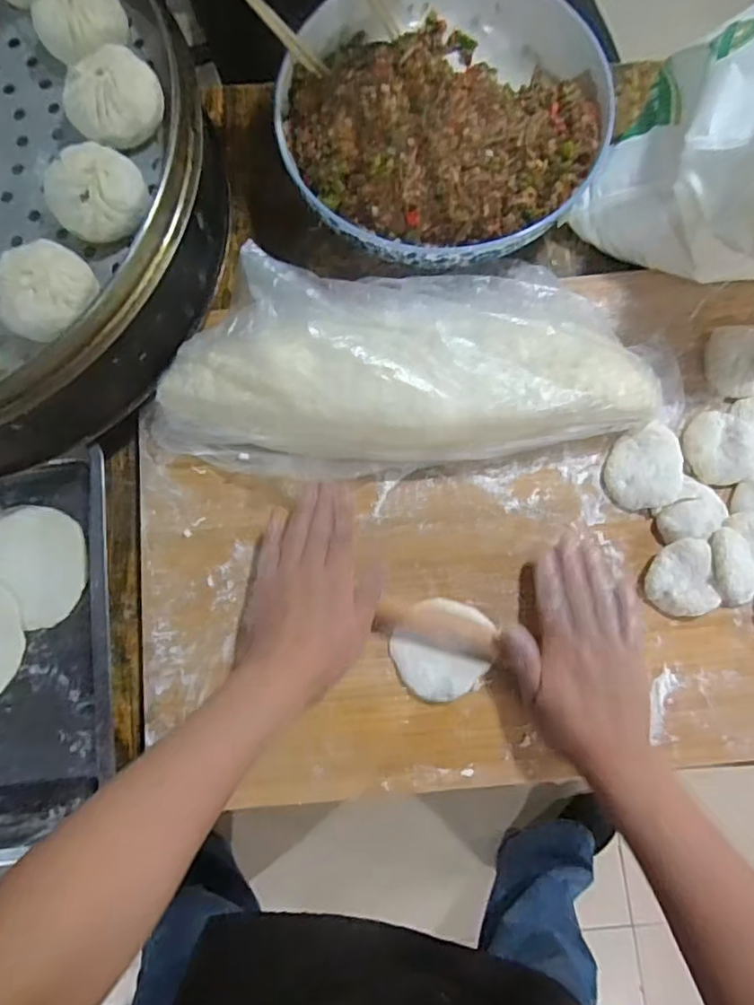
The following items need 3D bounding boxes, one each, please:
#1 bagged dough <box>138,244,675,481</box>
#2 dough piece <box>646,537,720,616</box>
[{"bbox_3d":[0.030,-0.120,0.486,0.453,0.106,0.165,-7,78,0],"label":"bagged dough"},{"bbox_3d":[0.252,0.065,0.482,0.050,0.026,0.060,-14,78,-2],"label":"dough piece"}]

